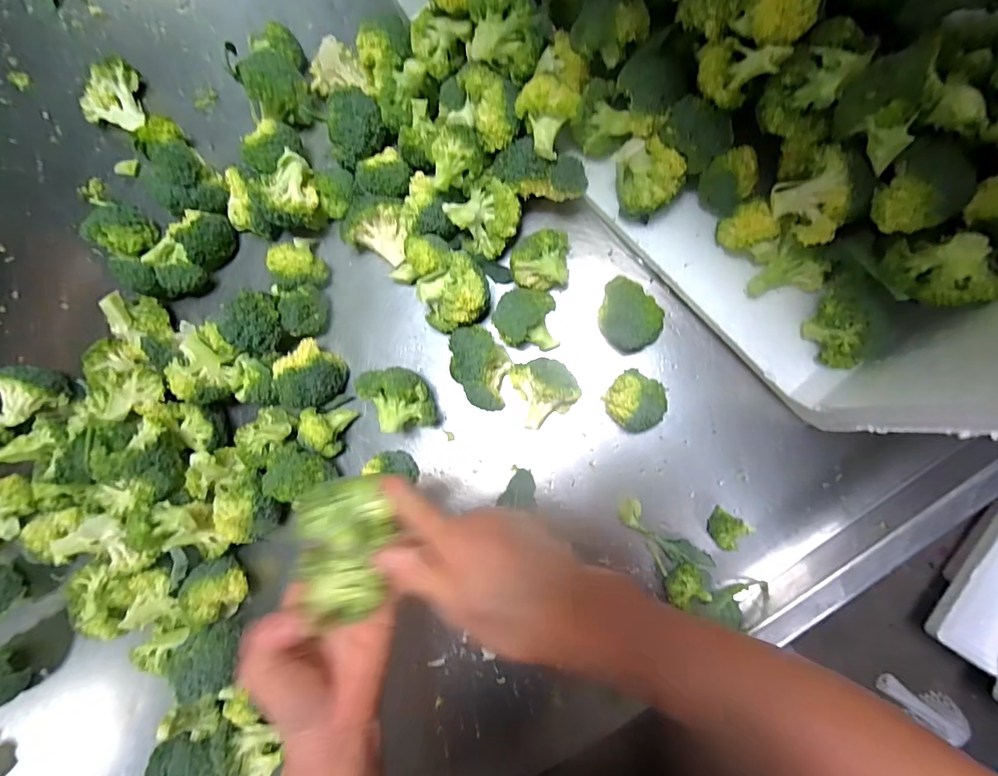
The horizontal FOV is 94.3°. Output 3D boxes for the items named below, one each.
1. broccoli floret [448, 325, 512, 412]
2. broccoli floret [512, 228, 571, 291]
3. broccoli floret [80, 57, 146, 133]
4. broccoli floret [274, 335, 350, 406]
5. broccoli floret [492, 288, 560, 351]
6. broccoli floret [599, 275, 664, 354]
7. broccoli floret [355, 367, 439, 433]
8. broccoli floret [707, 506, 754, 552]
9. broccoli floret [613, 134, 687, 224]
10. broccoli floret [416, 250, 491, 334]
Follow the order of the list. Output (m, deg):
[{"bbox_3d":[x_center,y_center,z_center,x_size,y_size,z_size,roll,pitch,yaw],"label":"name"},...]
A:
[{"bbox_3d":[-0.017,-0.017,0.407,0.051,0.056,0.071,-3,87,6],"label":"broccoli floret"},{"bbox_3d":[0.037,-0.114,0.412,0.048,0.046,0.046,0,87,6],"label":"broccoli floret"},{"bbox_3d":[-0.394,-0.289,0.470,0.060,0.037,0.068,-15,86,5],"label":"broccoli floret"},{"bbox_3d":[-0.175,-0.012,0.425,0.054,0.046,0.061,14,89,7],"label":"broccoli floret"},{"bbox_3d":[0.025,-0.063,0.399,0.051,0.047,0.052,5,88,6],"label":"broccoli floret"},{"bbox_3d":[0.108,-0.057,0.395,0.055,0.049,0.048,36,91,7],"label":"broccoli floret"},{"bbox_3d":[-0.088,0.011,0.410,0.054,0.054,0.057,-17,85,5],"label":"broccoli floret"},{"bbox_3d":[0.196,0.123,0.392,0.034,0.019,0.028,32,91,7],"label":"broccoli floret"},{"bbox_3d":[0.118,-0.163,0.369,0.049,0.049,0.050,0,87,6],"label":"broccoli floret"},{"bbox_3d":[-0.039,-0.081,0.412,0.059,0.057,0.053,-15,85,5],"label":"broccoli floret"}]

